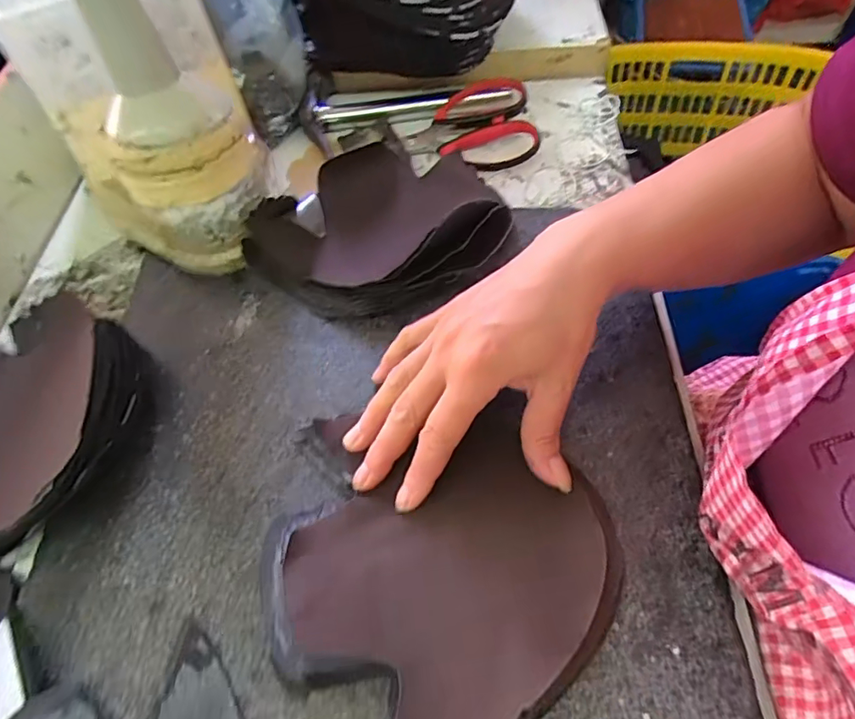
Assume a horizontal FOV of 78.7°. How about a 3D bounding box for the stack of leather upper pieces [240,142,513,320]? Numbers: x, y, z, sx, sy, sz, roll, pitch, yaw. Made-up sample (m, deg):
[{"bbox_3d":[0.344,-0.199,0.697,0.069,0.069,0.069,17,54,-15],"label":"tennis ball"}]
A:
[{"bbox_3d":[-0.020,-0.103,0.405,0.211,0.060,0.149,-32,61,-17],"label":"stack of leather upper pieces"}]

